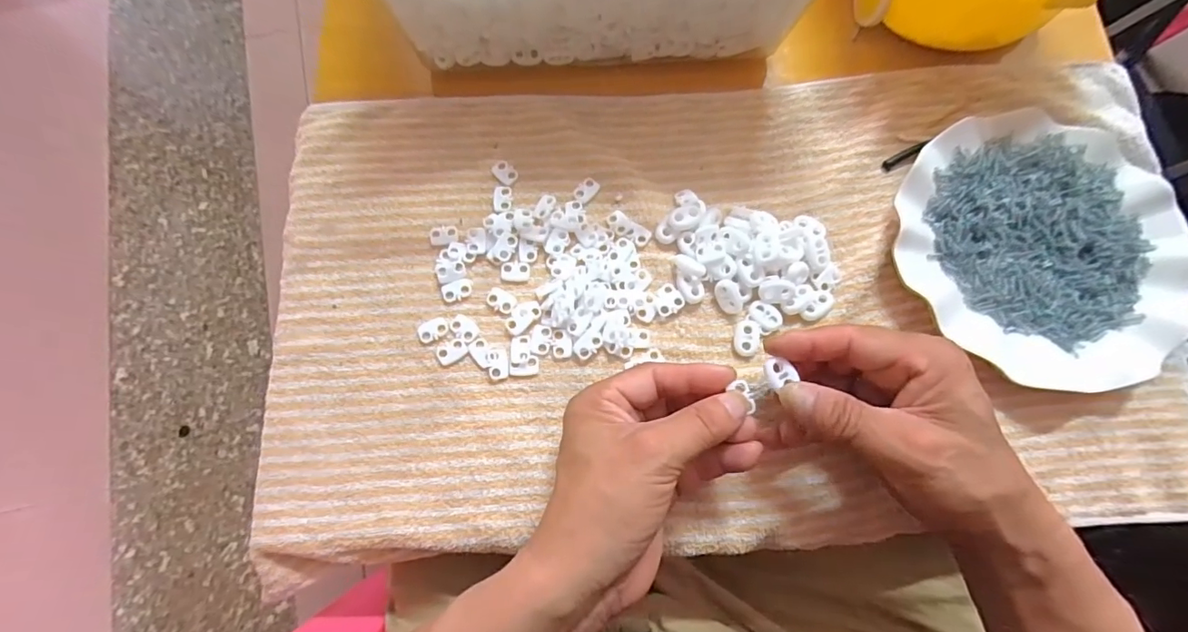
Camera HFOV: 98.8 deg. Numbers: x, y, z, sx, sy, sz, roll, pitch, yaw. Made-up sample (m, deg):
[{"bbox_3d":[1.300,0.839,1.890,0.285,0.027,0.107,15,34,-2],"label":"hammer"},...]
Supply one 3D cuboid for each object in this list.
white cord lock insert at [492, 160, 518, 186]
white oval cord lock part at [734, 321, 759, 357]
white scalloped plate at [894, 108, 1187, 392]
[{"bbox_3d":[-0.061,-0.098,0.347,0.019,0.004,0.013,37,77,7],"label":"white cord lock insert"},{"bbox_3d":[0.096,0.014,0.318,0.015,0.004,0.023,8,75,0],"label":"white oval cord lock part"},{"bbox_3d":[0.293,-0.049,0.333,0.173,0.032,0.177,0,75,-2],"label":"white scalloped plate"}]

